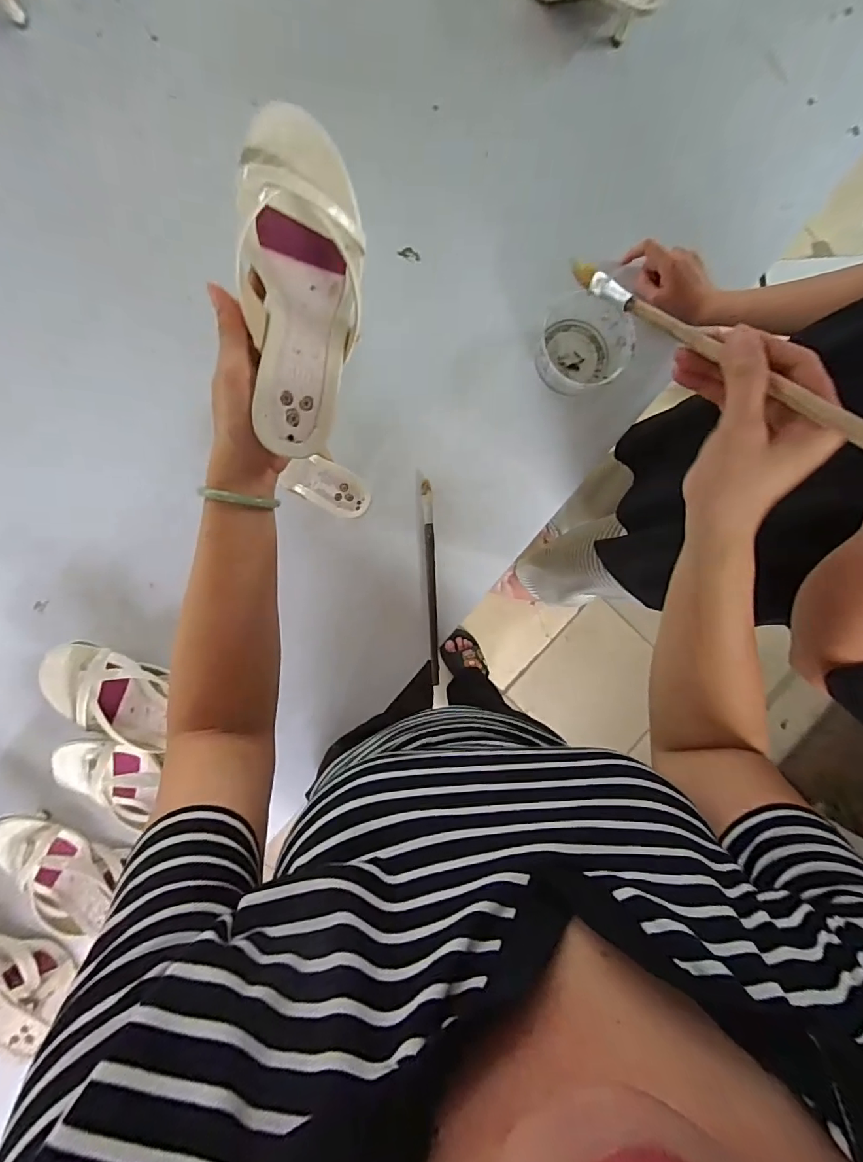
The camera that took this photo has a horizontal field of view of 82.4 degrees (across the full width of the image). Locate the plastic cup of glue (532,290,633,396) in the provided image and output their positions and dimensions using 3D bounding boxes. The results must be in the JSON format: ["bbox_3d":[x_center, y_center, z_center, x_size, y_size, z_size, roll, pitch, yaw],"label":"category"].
[{"bbox_3d":[0.195,-0.305,0.635,0.116,0.052,0.140,32,90,-3],"label":"plastic cup of glue"}]

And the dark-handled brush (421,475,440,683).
[{"bbox_3d":[0.001,0.004,0.655,0.013,0.015,0.267,-3,91,-3],"label":"dark-handled brush"}]

